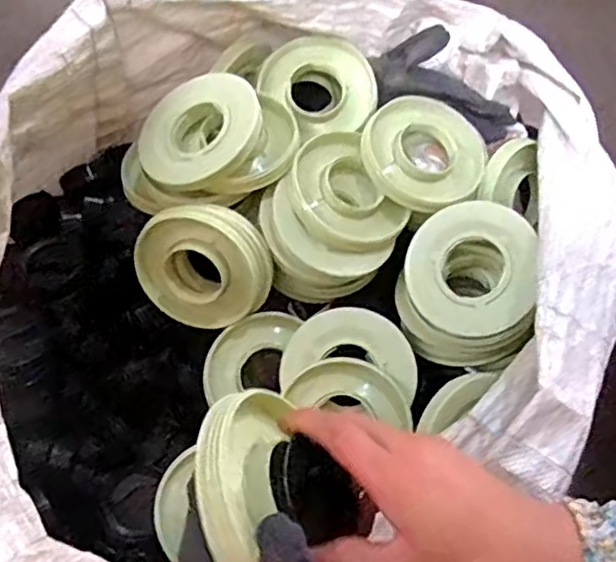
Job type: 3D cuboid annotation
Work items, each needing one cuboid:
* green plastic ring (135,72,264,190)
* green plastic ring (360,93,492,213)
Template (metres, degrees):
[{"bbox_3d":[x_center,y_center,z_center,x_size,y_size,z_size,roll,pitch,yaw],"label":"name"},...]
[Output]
[{"bbox_3d":[-0.105,-0.146,0.638,0.123,0.023,0.109,-35,67,8],"label":"green plastic ring"},{"bbox_3d":[0.119,-0.132,0.679,0.124,0.026,0.123,3,76,-14],"label":"green plastic ring"}]

